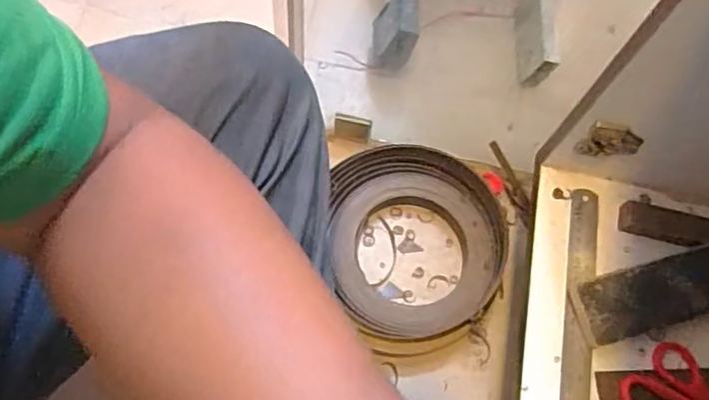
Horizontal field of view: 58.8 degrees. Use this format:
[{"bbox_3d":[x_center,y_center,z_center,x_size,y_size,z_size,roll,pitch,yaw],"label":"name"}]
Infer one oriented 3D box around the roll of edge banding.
[{"bbox_3d":[0.071,0.046,0.728,0.202,0.047,0.221,4,68,-3],"label":"roll of edge banding"}]

